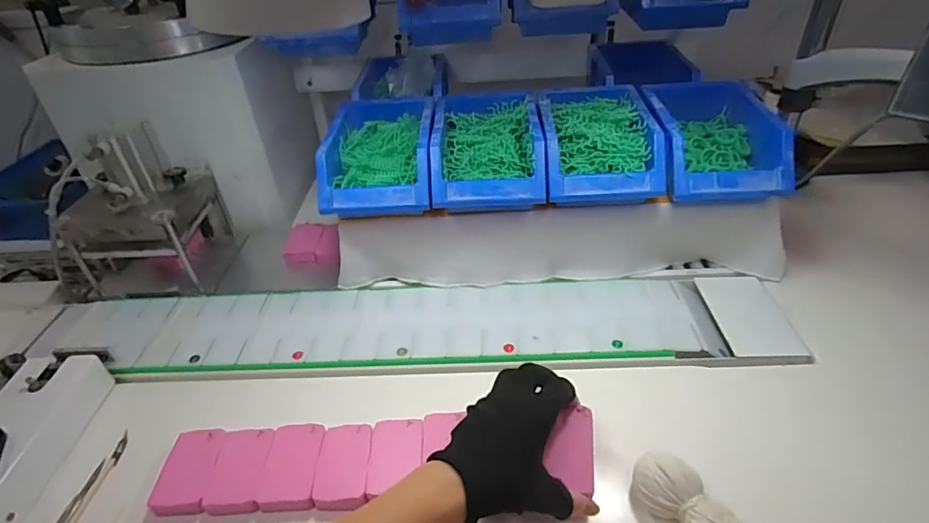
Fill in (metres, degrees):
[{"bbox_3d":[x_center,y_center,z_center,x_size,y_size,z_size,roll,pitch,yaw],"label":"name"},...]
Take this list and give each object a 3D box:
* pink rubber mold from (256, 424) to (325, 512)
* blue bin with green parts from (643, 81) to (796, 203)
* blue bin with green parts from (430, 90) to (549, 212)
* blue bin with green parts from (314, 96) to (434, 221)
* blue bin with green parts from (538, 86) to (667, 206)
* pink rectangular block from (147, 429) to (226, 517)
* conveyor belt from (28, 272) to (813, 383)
[{"bbox_3d":[-0.151,0.179,0.446,0.048,0.017,0.071,-4,37,1],"label":"pink rubber mold"},{"bbox_3d":[0.282,-0.145,0.590,0.126,0.067,0.182,-1,37,5],"label":"blue bin with green parts"},{"bbox_3d":[0.029,-0.133,0.607,0.123,0.071,0.175,-2,37,4],"label":"blue bin with green parts"},{"bbox_3d":[-0.098,-0.128,0.613,0.124,0.074,0.183,-3,37,3],"label":"blue bin with green parts"},{"bbox_3d":[0.152,-0.139,0.599,0.125,0.073,0.175,-2,37,3],"label":"blue bin with green parts"},{"bbox_3d":[-0.244,0.185,0.451,0.043,0.014,0.074,-5,37,0],"label":"pink rectangular block"},{"bbox_3d":[-0.069,0.073,0.585,0.842,0.029,0.154,-3,37,3],"label":"conveyor belt"}]

